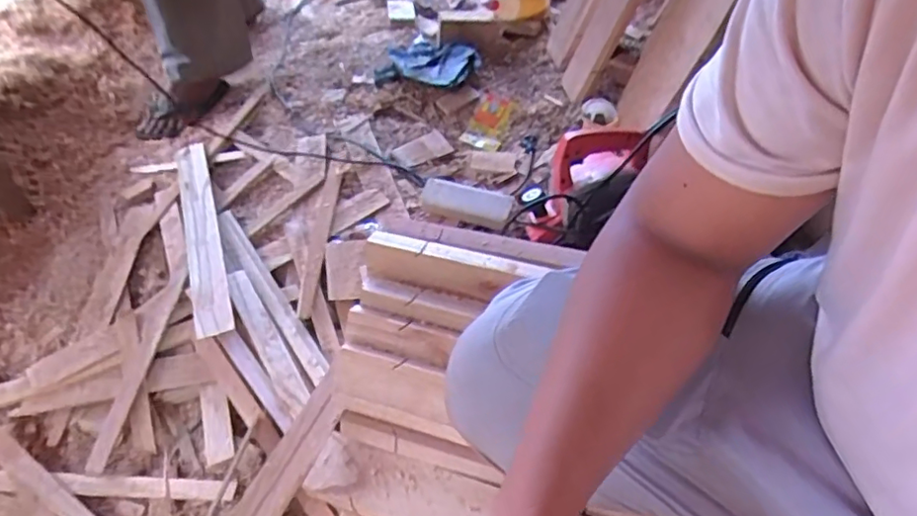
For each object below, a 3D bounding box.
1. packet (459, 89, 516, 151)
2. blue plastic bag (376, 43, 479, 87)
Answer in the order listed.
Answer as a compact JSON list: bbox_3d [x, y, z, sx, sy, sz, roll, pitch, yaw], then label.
[{"bbox_3d":[0.065,-0.291,1.277,0.075,0.008,0.168,21,58,2],"label":"packet"},{"bbox_3d":[-0.073,-0.453,1.400,0.240,0.030,0.157,8,52,13],"label":"blue plastic bag"}]

